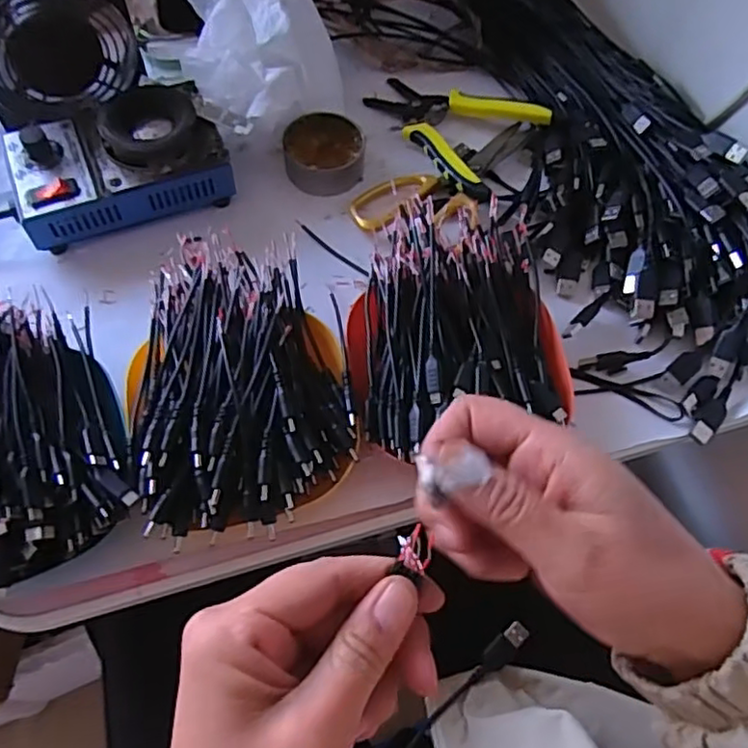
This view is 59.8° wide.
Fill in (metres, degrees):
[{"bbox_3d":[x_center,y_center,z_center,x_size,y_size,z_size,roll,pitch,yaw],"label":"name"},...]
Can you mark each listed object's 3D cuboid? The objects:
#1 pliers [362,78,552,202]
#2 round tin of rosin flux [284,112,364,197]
[{"bbox_3d":[0.056,-0.207,0.540,0.144,0.028,0.110,34,67,13],"label":"pliers"},{"bbox_3d":[-0.039,-0.179,0.517,0.061,0.024,0.061,1,63,-2],"label":"round tin of rosin flux"}]

